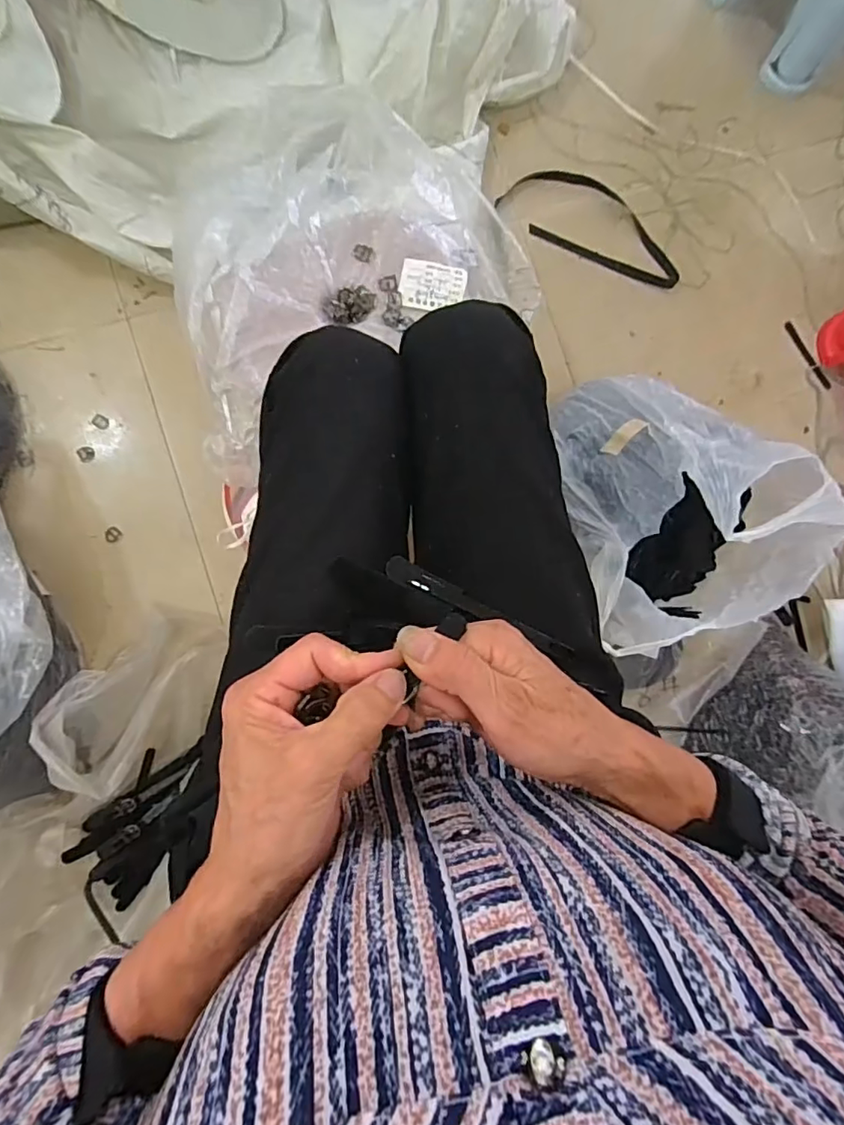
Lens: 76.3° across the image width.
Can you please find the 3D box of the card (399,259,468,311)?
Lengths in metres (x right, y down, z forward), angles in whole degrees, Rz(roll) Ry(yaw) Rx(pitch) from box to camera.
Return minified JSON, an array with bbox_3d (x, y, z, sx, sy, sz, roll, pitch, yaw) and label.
[{"bbox_3d":[0.013,-0.316,0.614,0.074,0.005,0.058,6,86,-6],"label":"card"}]

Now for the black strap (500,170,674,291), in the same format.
[{"bbox_3d":[0.275,-0.540,0.842,0.301,0.022,0.125,22,85,-4],"label":"black strap"}]

